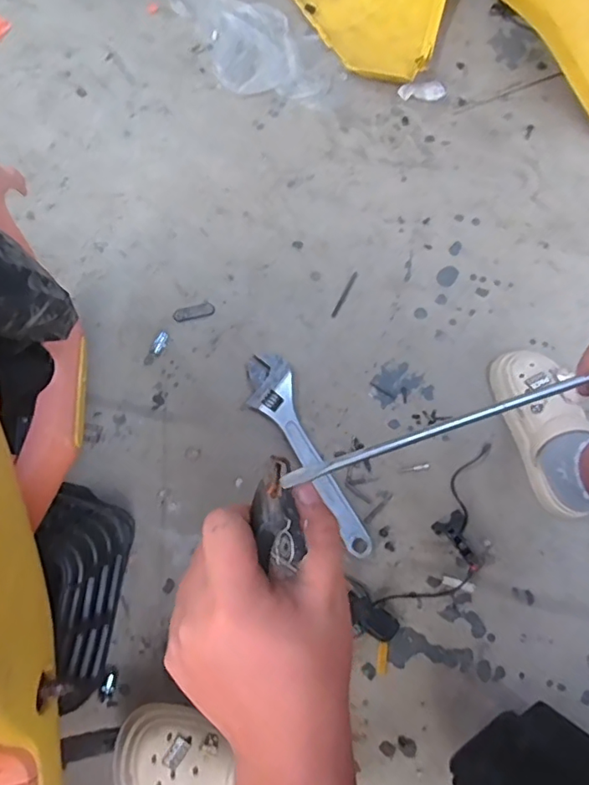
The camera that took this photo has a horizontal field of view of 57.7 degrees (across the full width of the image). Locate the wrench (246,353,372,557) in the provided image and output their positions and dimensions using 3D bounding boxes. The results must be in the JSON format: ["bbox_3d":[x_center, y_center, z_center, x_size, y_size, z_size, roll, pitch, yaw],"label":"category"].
[{"bbox_3d":[0.012,0.095,0.836,0.076,0.017,0.347,-24,77,-5],"label":"wrench"}]

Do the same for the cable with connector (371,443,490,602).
[{"bbox_3d":[0.247,0.216,0.807,0.097,0.023,0.292,35,79,8],"label":"cable with connector"}]

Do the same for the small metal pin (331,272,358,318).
[{"bbox_3d":[0.089,-0.173,0.941,0.010,0.004,0.095,26,77,7],"label":"small metal pin"}]

